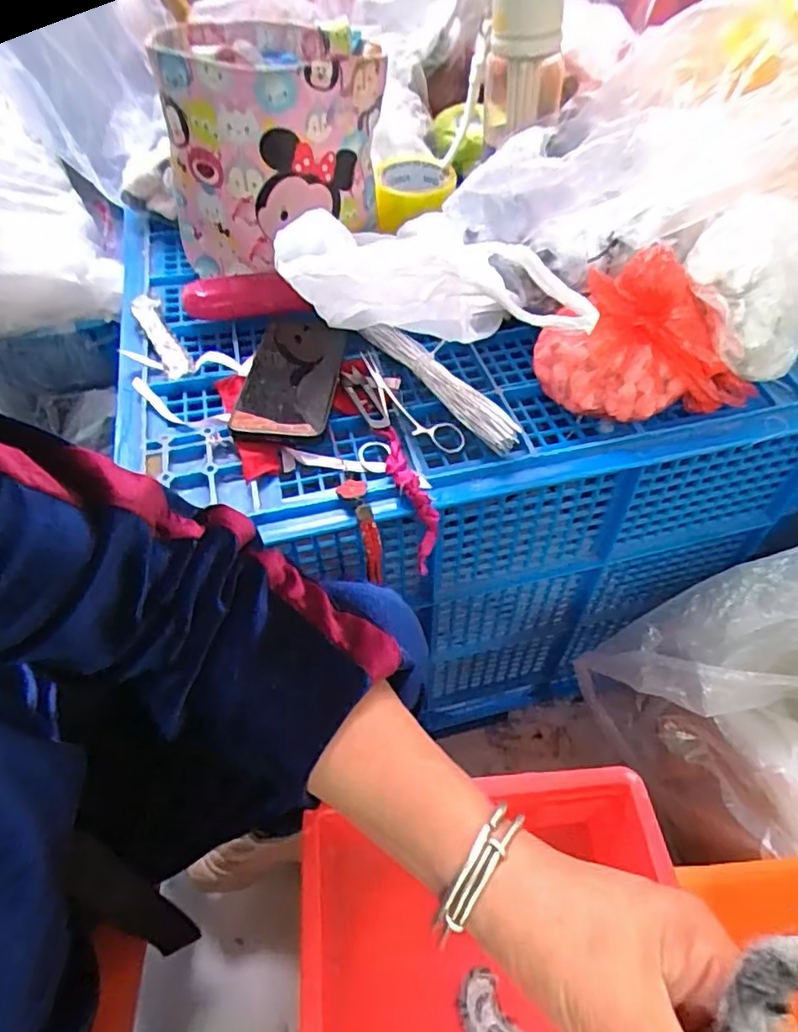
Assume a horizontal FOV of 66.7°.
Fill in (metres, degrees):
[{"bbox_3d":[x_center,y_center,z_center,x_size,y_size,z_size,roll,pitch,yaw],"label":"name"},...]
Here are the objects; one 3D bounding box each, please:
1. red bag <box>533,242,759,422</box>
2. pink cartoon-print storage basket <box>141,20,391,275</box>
[{"bbox_3d":[0.201,-0.142,0.491,0.171,0.115,0.099,3,53,4],"label":"red bag"},{"bbox_3d":[-0.125,-0.360,0.593,0.209,0.182,0.152,-11,53,-7],"label":"pink cartoon-print storage basket"}]

